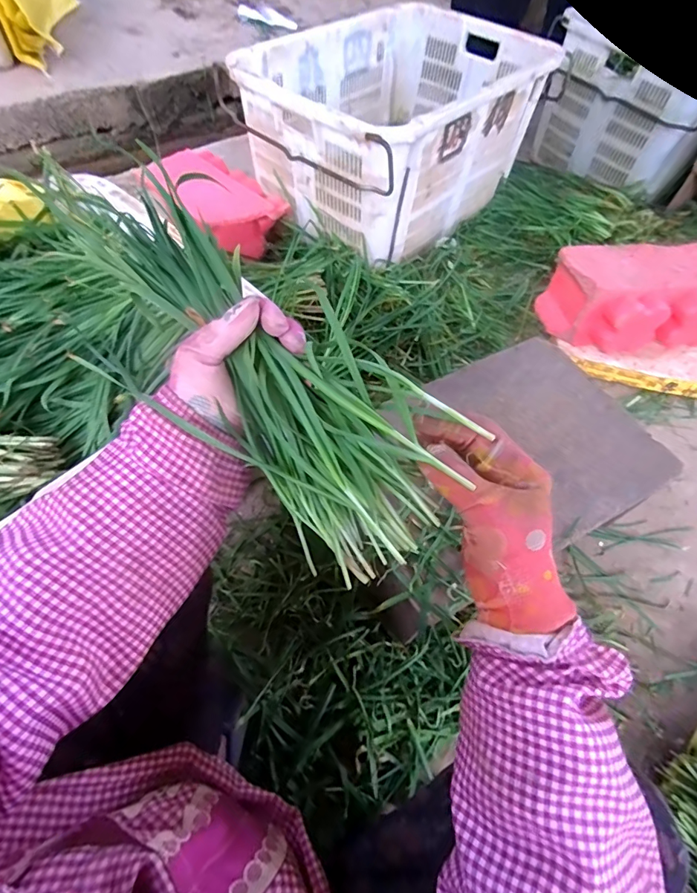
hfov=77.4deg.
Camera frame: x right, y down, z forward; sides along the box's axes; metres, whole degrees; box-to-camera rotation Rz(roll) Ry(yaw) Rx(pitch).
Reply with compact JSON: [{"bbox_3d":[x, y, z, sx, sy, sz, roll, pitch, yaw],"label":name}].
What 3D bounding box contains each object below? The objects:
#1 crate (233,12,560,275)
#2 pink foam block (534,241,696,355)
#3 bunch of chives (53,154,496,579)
[{"bbox_3d":[0.116,-0.779,1.058,0.463,0.281,0.668,38,65,17],"label":"crate"},{"bbox_3d":[0.597,-0.305,0.911,0.320,0.138,0.192,-4,61,-6],"label":"pink foam block"},{"bbox_3d":[-0.060,-0.057,0.308,0.104,0.082,0.320,-40,83,-19],"label":"bunch of chives"}]

